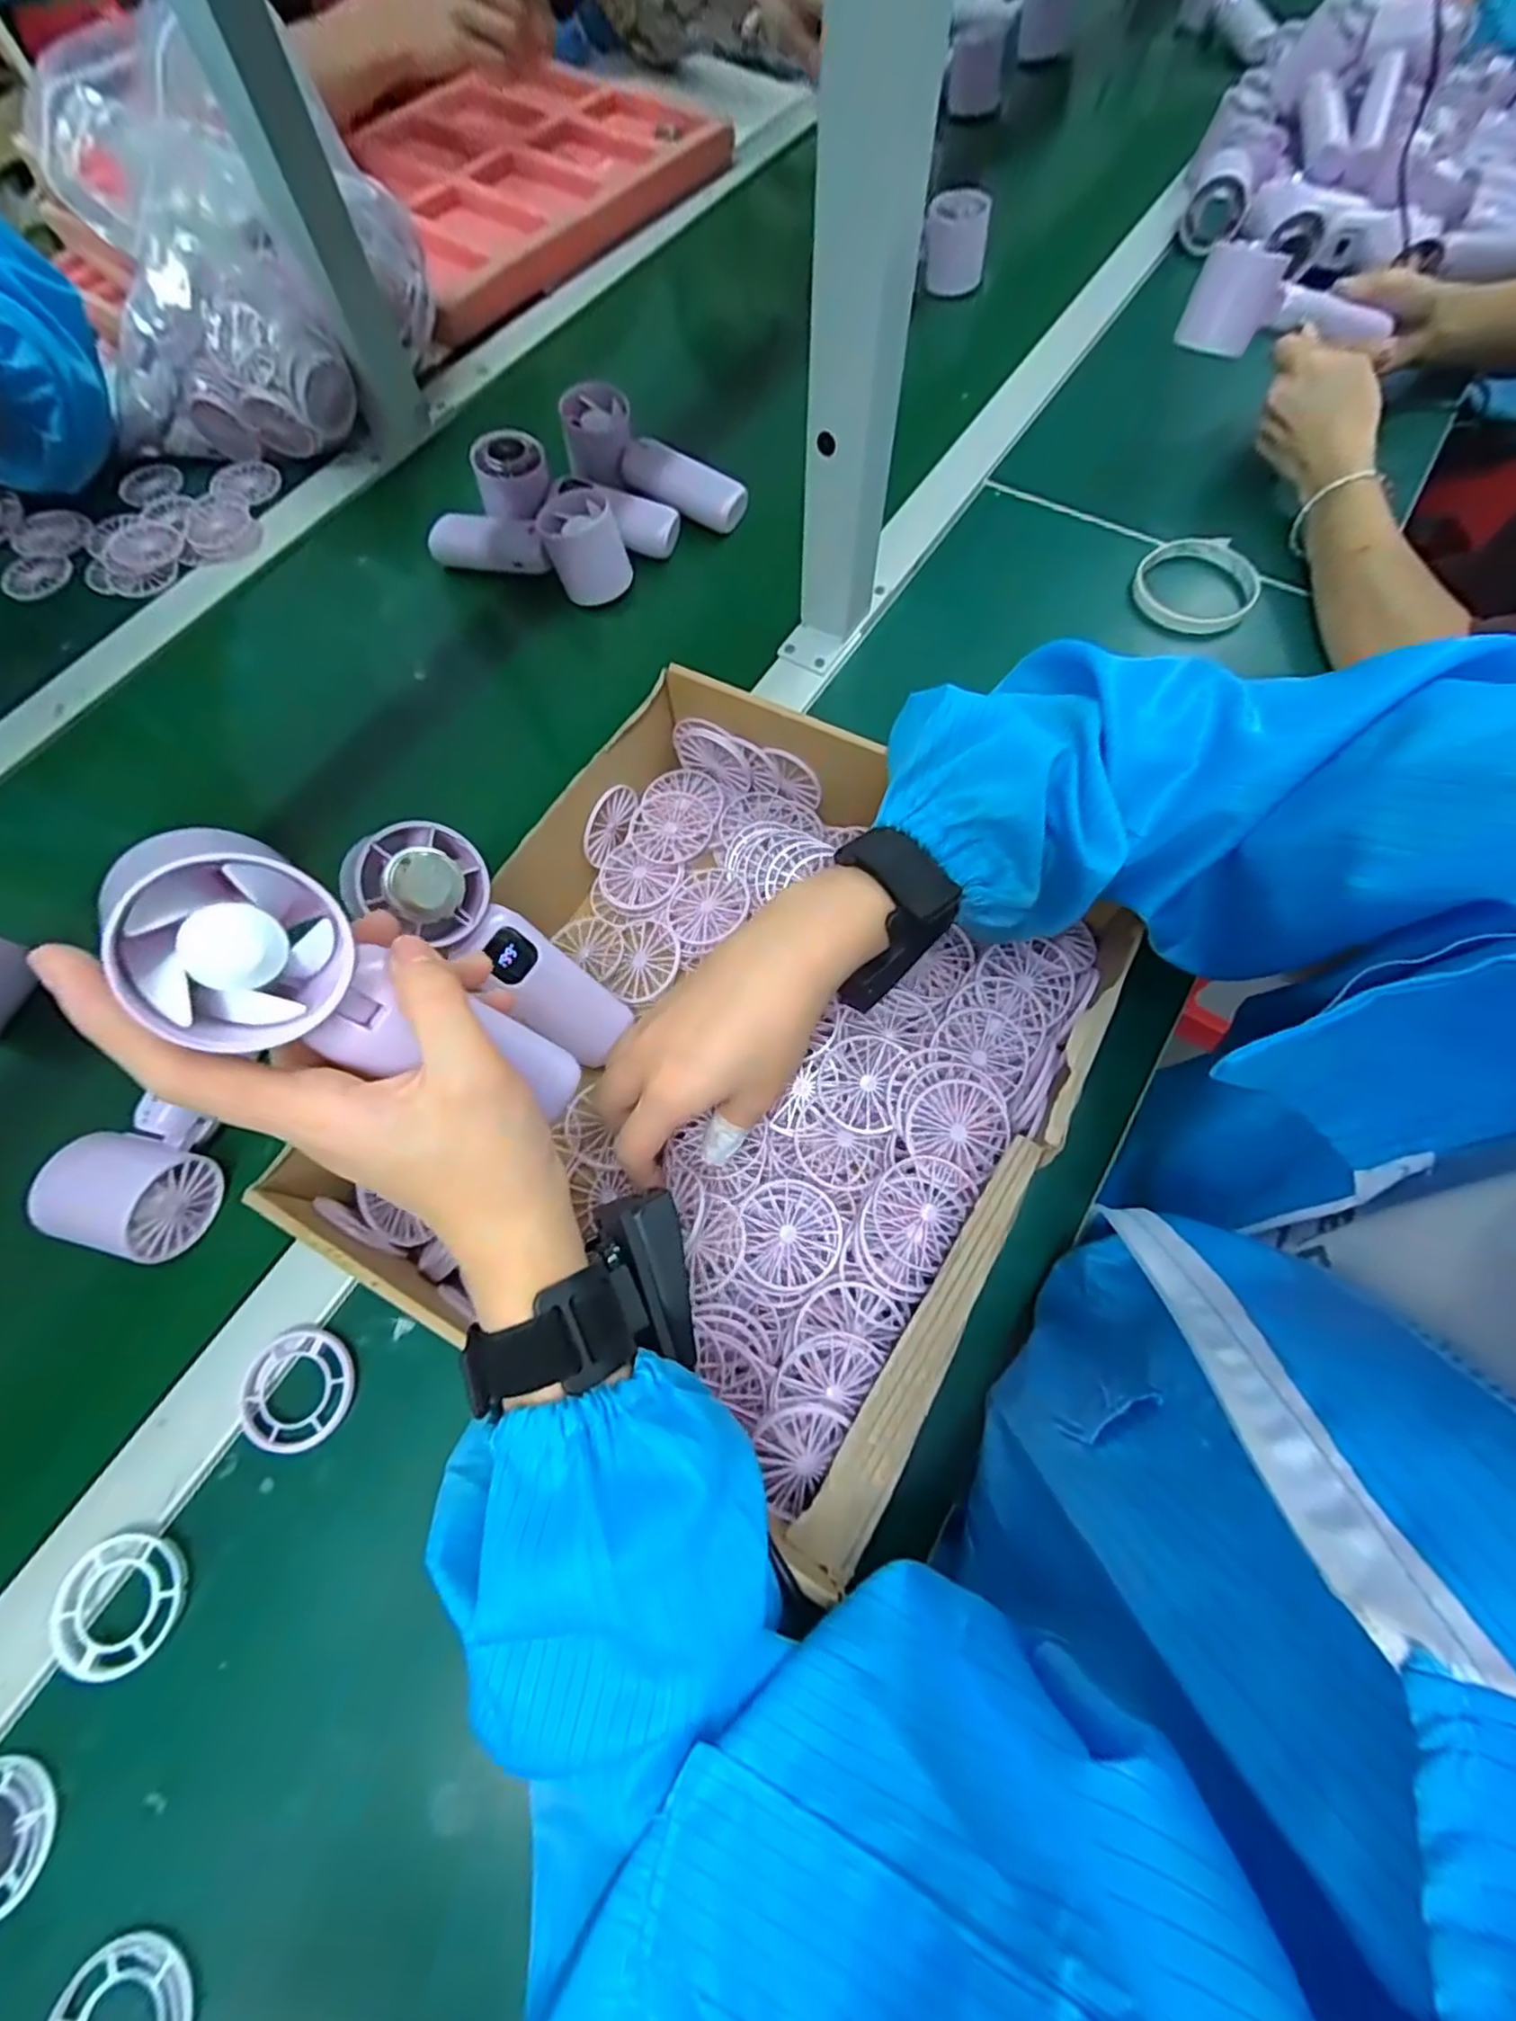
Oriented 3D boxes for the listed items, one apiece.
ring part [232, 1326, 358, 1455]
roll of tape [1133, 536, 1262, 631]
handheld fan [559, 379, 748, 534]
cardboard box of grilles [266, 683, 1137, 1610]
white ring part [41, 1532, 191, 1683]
[{"bbox_3d":[-0.225,0.186,0.350,0.056,0.007,0.053,0,68,-1],"label":"ring part"},{"bbox_3d":[0.317,-0.310,0.519,0.081,0.011,0.094,25,70,9],"label":"roll of tape"},{"bbox_3d":[-0.089,-0.430,0.563,0.163,0.042,0.055,32,71,11],"label":"handheld fan"},{"bbox_3d":[-0.021,0.012,0.368,0.325,0.087,0.340,29,71,10],"label":"cardboard box of grilles"},{"bbox_3d":[-0.287,0.266,0.321,0.053,0.007,0.055,0,68,-1],"label":"white ring part"}]

